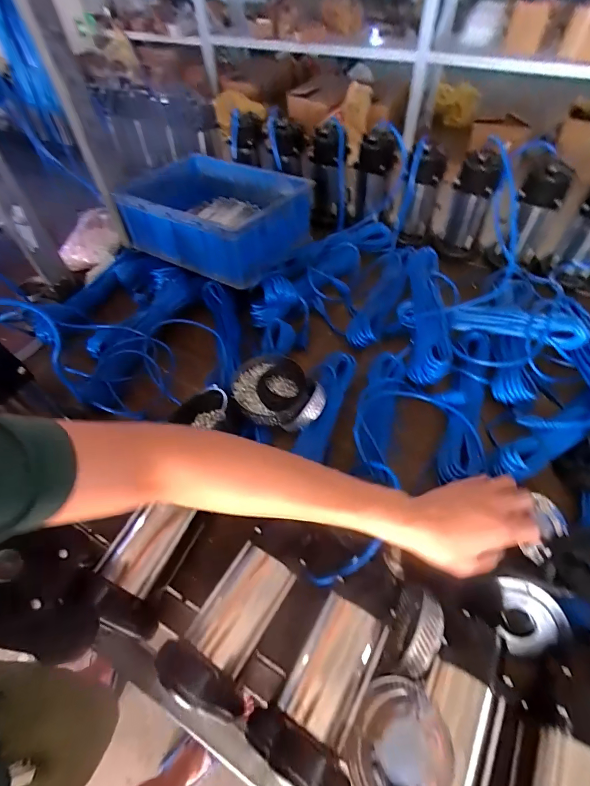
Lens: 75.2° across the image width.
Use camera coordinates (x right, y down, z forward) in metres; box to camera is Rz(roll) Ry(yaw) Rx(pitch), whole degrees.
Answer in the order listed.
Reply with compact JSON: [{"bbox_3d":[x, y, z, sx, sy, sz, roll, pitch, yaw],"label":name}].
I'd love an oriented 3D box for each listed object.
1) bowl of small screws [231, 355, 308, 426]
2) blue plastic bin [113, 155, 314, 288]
[{"bbox_3d":[-0.046,-0.006,0.700,0.129,0.044,0.140,-1,53,2],"label":"bowl of small screws"},{"bbox_3d":[-0.184,-0.424,0.936,0.430,0.163,0.283,20,57,17],"label":"blue plastic bin"}]

